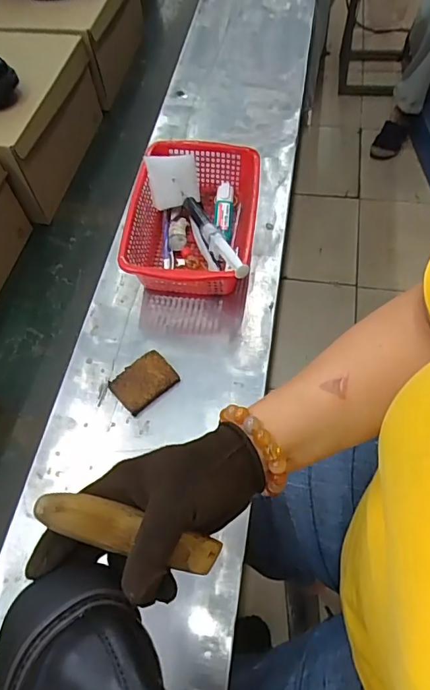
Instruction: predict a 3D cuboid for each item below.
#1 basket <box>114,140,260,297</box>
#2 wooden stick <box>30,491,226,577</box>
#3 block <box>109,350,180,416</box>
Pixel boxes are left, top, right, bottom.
[{"bbox_3d":[-0.025,-0.156,0.604,0.154,0.085,0.220,4,58,7],"label":"basket"},{"bbox_3d":[-0.045,0.114,0.284,0.013,0.132,0.020,-21,47,40],"label":"wooden stick"},{"bbox_3d":[-0.078,0.040,0.524,0.066,0.021,0.048,-37,62,-18],"label":"block"}]

